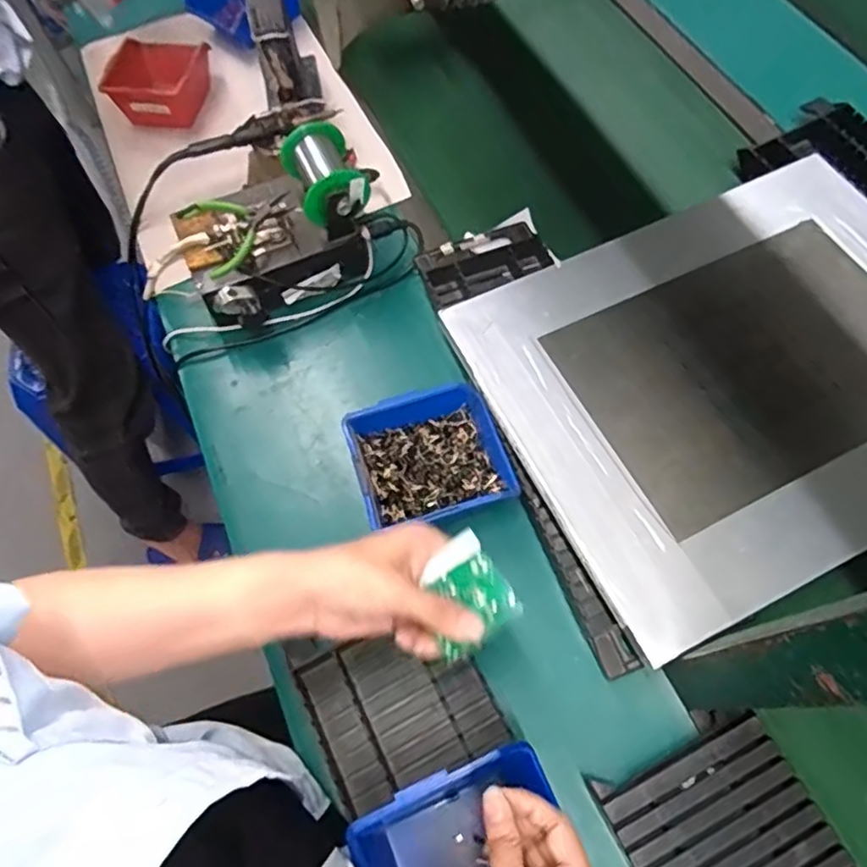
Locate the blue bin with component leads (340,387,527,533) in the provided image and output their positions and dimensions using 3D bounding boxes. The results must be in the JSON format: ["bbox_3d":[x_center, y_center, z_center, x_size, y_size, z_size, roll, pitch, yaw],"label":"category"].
[{"bbox_3d":[-0.002,0.028,0.569,0.132,0.062,0.121,-18,65,-5],"label":"blue bin with component leads"}]

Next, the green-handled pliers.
[{"bbox_3d":[-0.192,-0.210,0.623,0.109,0.018,0.086,-25,73,-5],"label":"green-handled pliers"}]

